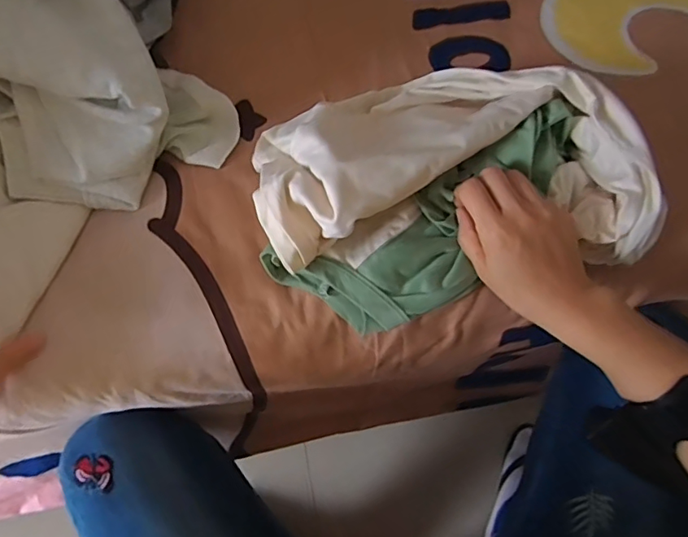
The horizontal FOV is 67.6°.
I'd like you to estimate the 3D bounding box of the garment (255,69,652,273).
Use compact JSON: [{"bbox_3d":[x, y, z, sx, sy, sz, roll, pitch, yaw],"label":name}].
[{"bbox_3d":[0.081,-0.090,0.429,0.301,0.077,0.182,-7,66,-4],"label":"garment"}]

